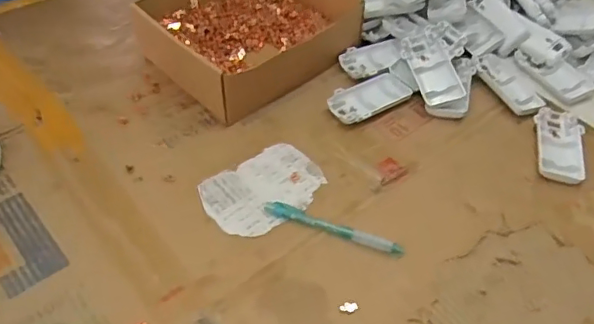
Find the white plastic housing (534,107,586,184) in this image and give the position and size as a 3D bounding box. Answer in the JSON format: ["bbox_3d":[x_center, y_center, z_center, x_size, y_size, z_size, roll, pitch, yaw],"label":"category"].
[{"bbox_3d":[0.281,-0.020,0.596,0.048,0.009,0.096,10,51,4],"label":"white plastic housing"}]

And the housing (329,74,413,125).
[{"bbox_3d":[0.081,-0.071,0.627,0.094,0.012,0.049,-22,56,-20],"label":"housing"}]

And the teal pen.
[{"bbox_3d":[0.032,0.060,0.513,0.132,0.007,0.016,19,52,11],"label":"teal pen"}]

